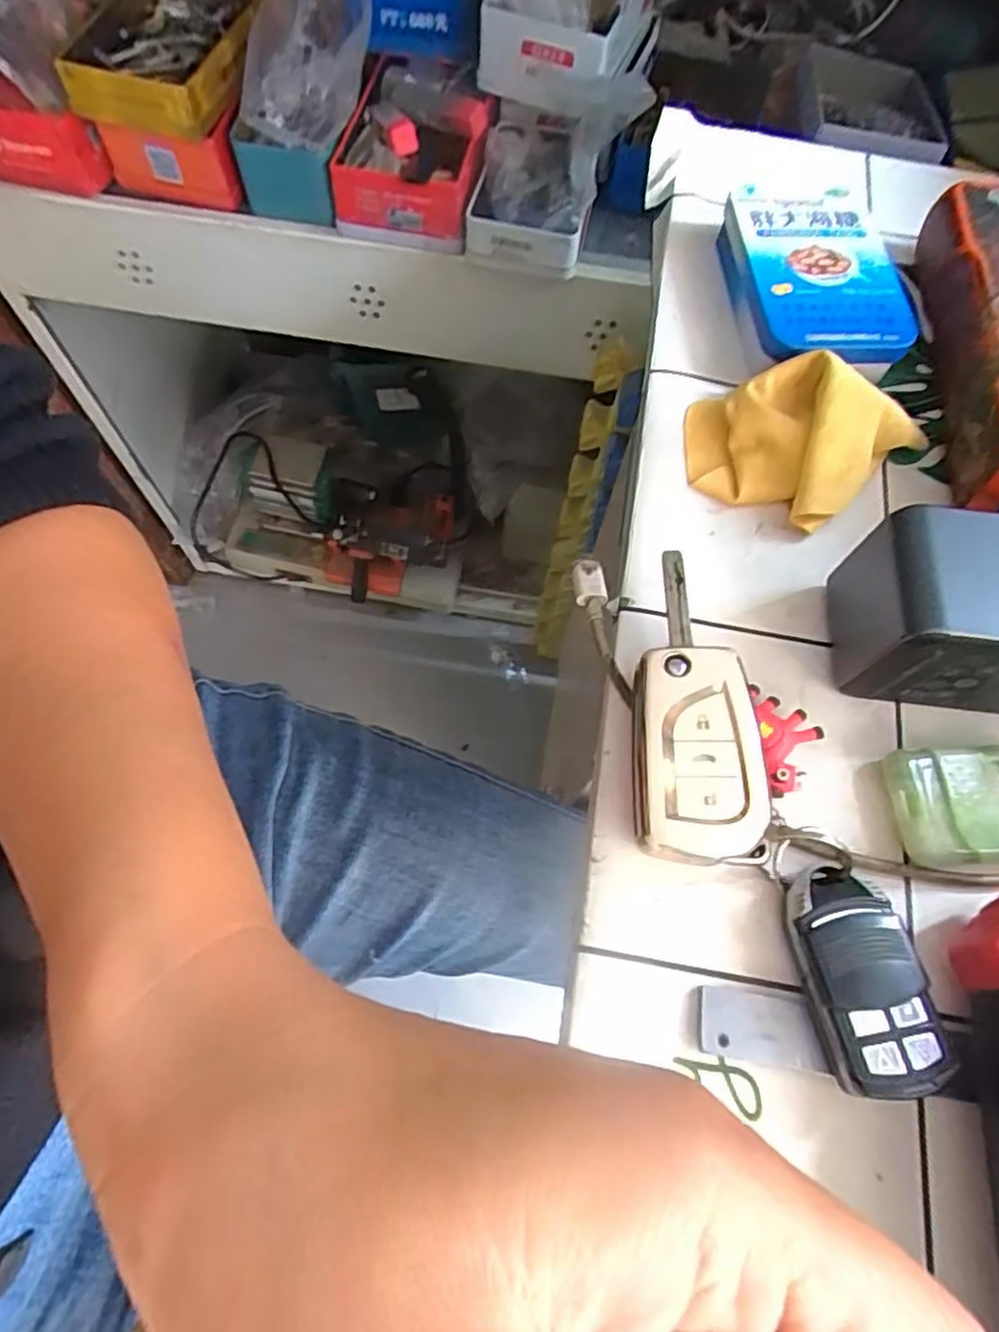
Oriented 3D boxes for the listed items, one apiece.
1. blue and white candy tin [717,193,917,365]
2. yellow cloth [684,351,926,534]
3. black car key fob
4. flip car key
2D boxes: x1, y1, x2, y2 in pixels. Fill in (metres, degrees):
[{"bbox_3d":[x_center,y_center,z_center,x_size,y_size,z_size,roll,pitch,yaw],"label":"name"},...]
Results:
[{"bbox_3d":[0.140,-0.168,0.306,0.064,0.021,0.100,0,67,-3],"label":"blue and white candy tin"},{"bbox_3d":[0.115,-0.091,0.271,0.077,0.029,0.064,33,70,11],"label":"yellow cloth"},{"bbox_3d":[0.103,0.088,0.197,0.035,0.009,0.058,-4,68,-4],"label":"black car key fob"},{"bbox_3d":[0.060,0.010,0.222,0.037,0.013,0.102,-1,67,-3],"label":"flip car key"}]

